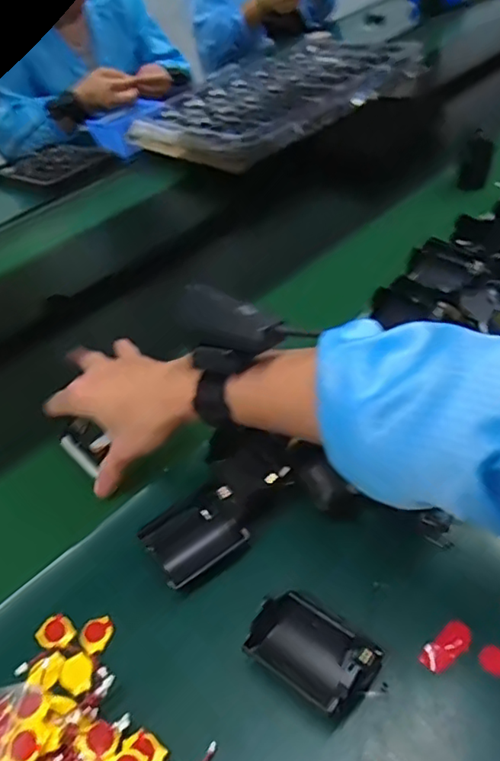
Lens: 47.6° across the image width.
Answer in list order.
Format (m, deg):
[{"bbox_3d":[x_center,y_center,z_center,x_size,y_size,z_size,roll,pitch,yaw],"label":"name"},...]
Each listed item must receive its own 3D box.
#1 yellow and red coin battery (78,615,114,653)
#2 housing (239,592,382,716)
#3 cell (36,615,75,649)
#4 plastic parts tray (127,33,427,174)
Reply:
[{"bbox_3d":[-0.104,0.170,0.383,0.022,0.004,0.023,-38,49,-27],"label":"yellow and red coin battery"},{"bbox_3d":[0.037,0.166,0.348,0.074,0.024,0.054,23,52,32],"label":"housing"},{"bbox_3d":[-0.133,0.171,0.386,0.022,0.004,0.024,-6,42,6],"label":"cell"},{"bbox_3d":[0.059,-0.565,1.098,0.565,0.056,0.389,-37,49,-24],"label":"plastic parts tray"}]

